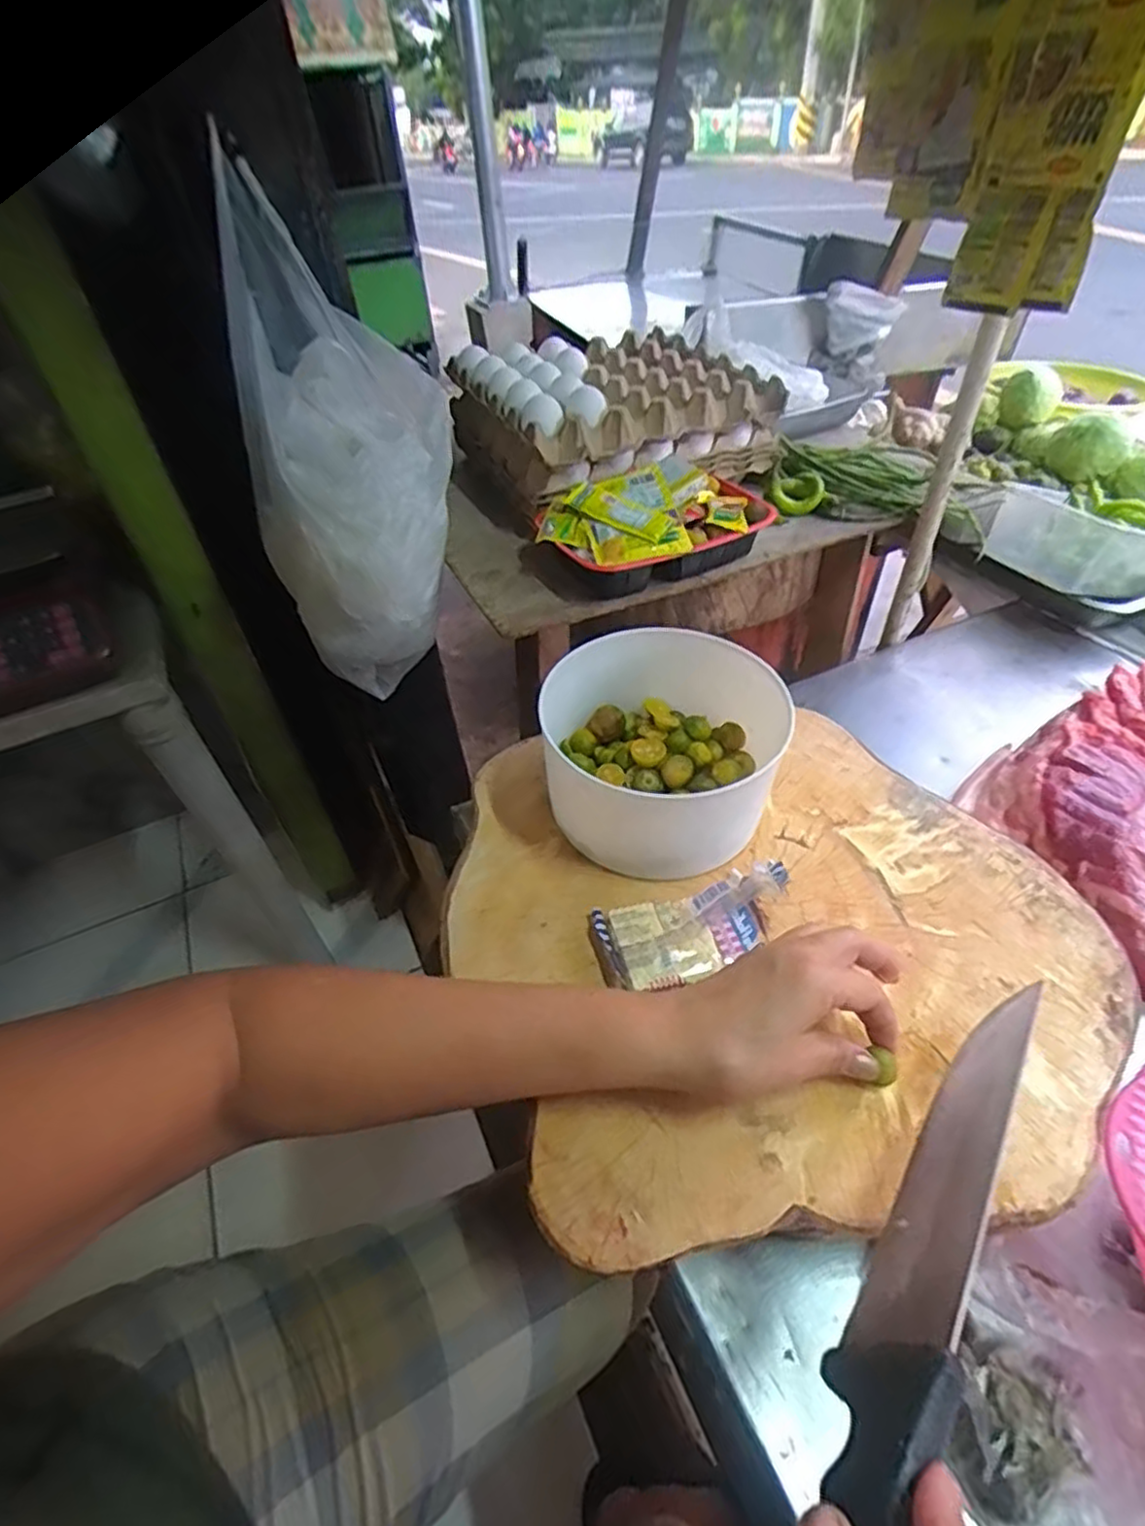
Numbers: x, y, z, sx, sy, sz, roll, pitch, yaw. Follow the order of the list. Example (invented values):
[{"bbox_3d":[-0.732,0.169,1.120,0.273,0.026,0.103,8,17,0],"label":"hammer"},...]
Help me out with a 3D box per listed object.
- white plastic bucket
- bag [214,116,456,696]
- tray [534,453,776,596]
[{"bbox_3d":[0.063,-0.010,0.496,0.157,0.100,0.162,-3,46,3],"label":"white plastic bucket"},{"bbox_3d":[-0.226,-0.310,0.671,0.179,0.445,0.147,-18,3,-11],"label":"bag"},{"bbox_3d":[0.081,-0.227,0.658,0.220,0.066,0.115,-18,47,-12],"label":"tray"}]

